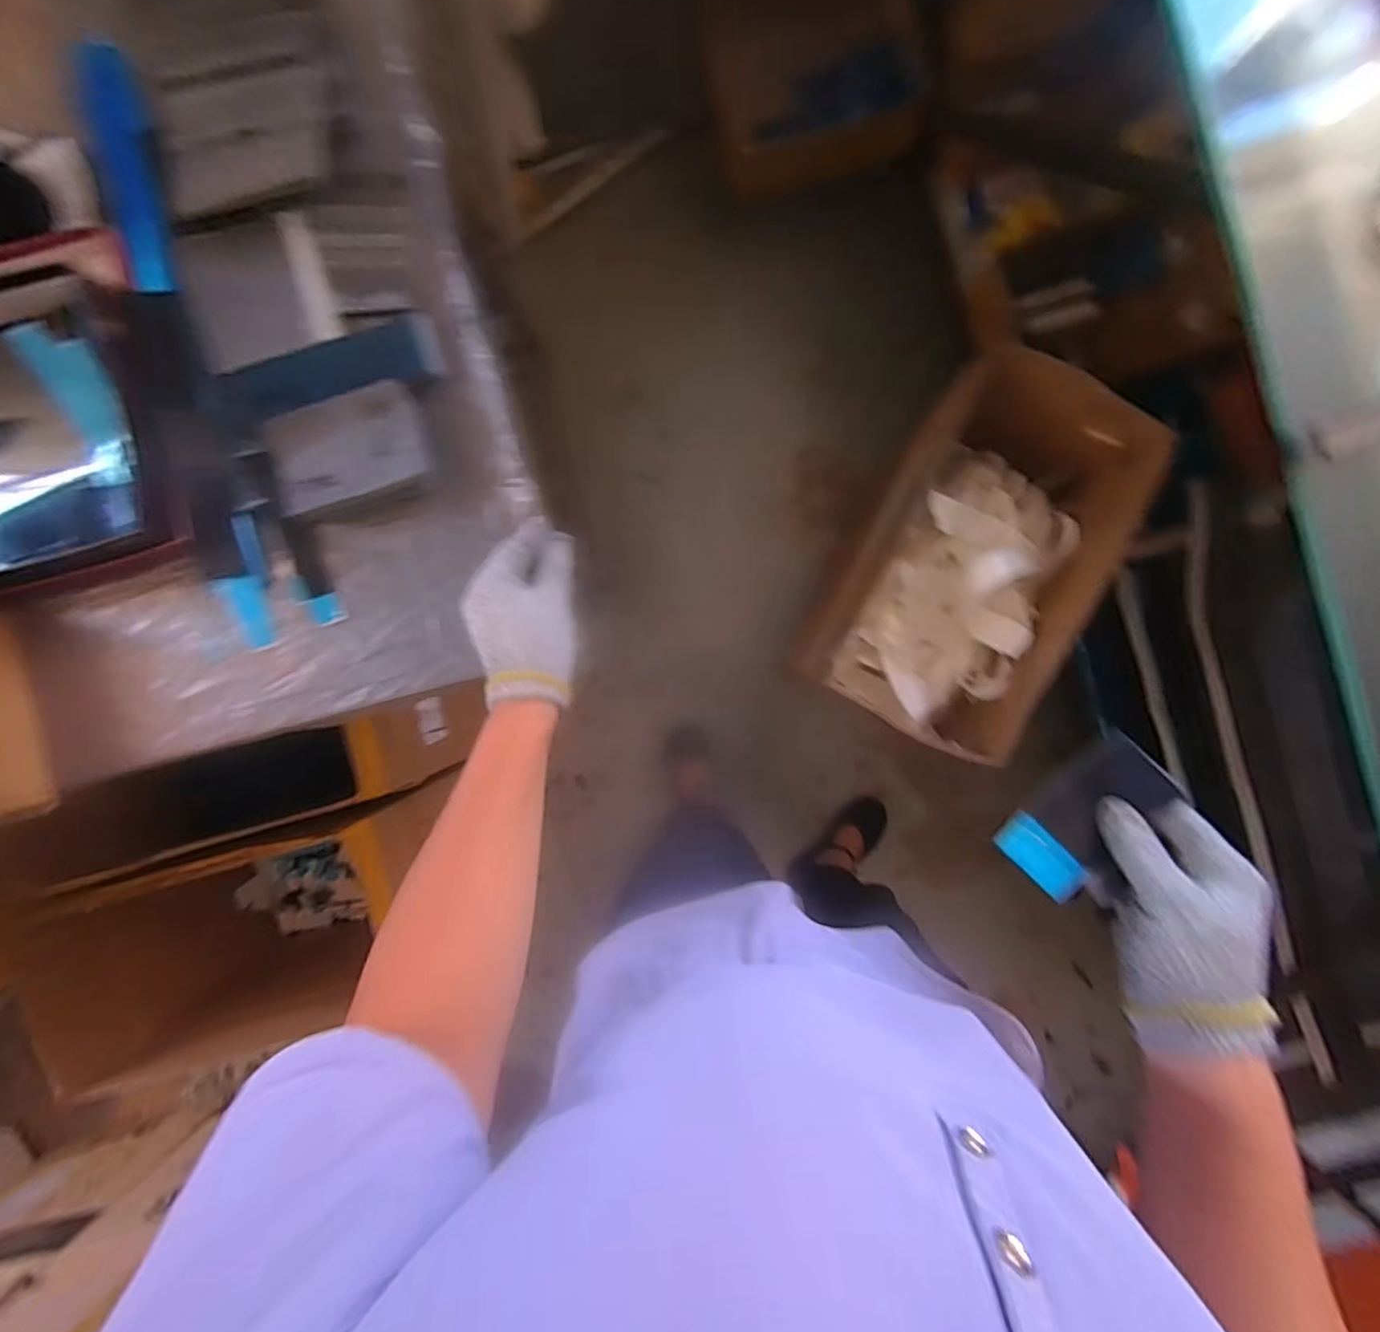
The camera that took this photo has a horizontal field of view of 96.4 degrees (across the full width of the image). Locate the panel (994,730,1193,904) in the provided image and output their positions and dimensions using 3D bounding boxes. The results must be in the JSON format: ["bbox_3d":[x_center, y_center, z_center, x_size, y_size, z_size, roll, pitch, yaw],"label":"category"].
[{"bbox_3d":[0.236,0.089,0.367,0.054,0.008,0.096,43,98,13],"label":"panel"}]

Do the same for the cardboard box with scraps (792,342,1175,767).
[{"bbox_3d":[0.411,-0.138,0.901,0.313,0.207,0.487,26,91,2],"label":"cardboard box with scraps"}]

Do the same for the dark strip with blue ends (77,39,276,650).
[{"bbox_3d":[-0.467,-0.287,0.556,0.057,0.020,0.545,-15,90,2],"label":"dark strip with blue ends"}]

